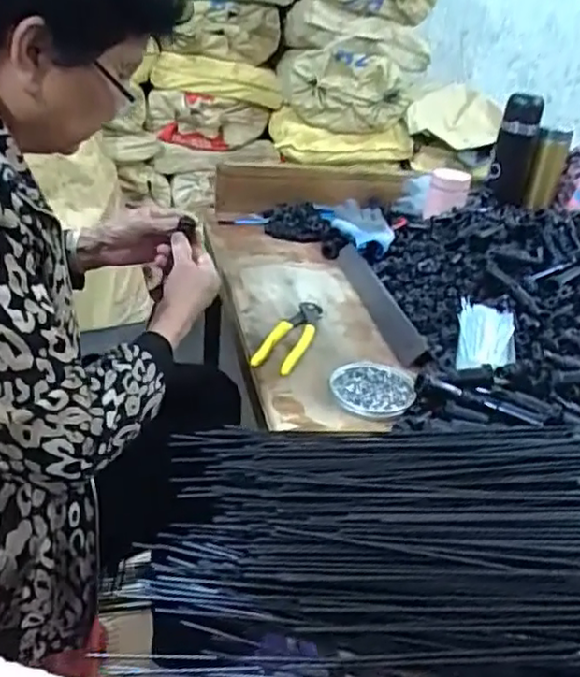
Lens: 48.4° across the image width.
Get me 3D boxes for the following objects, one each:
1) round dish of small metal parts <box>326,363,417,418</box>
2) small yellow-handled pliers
[{"bbox_3d":[0.088,0.055,0.691,0.087,0.014,0.092,5,30,-3],"label":"round dish of small metal parts"},{"bbox_3d":[0.002,-0.003,0.773,0.045,0.021,0.157,15,31,14],"label":"small yellow-handled pliers"}]

